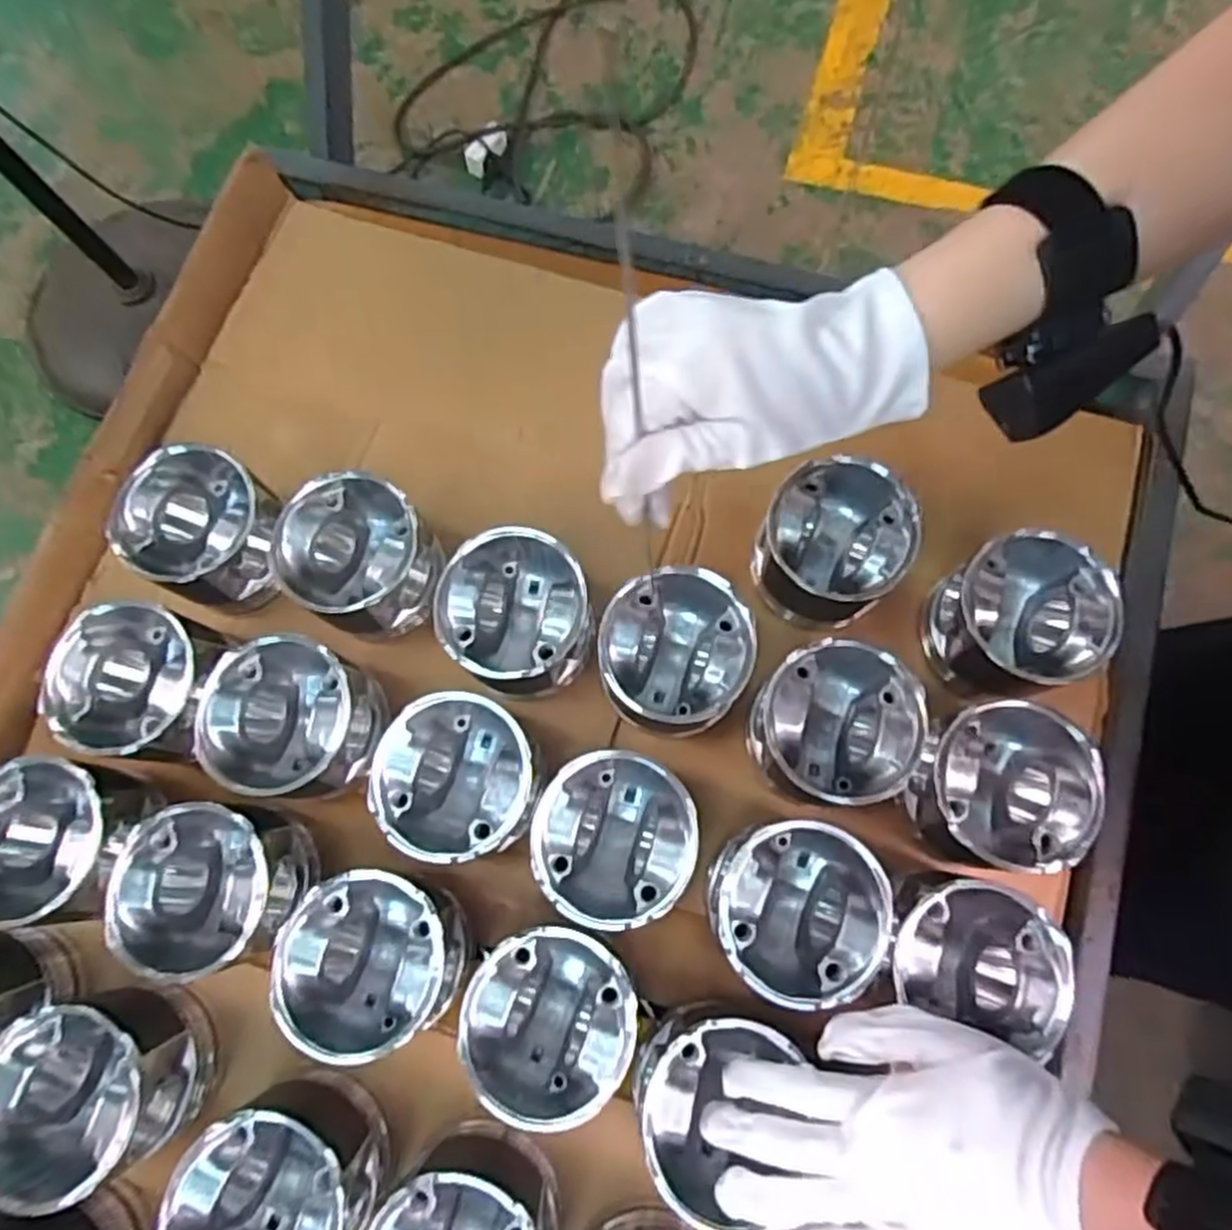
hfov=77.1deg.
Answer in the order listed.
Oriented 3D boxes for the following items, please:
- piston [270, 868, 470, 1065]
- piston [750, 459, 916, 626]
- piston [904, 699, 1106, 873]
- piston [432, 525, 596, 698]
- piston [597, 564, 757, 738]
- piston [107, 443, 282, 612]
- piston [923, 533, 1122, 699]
[{"bbox_3d":[-0.138,0.194,0.448,0.090,0.080,0.090,0,79,0],"label":"piston"},{"bbox_3d":[0.144,-0.046,0.514,0.093,0.079,0.104,34,79,11],"label":"piston"},{"bbox_3d":[0.224,0.102,0.467,0.092,0.073,0.093,-1,75,3],"label":"piston"},{"bbox_3d":[-0.062,0.001,0.503,0.097,0.076,0.093,-1,75,3],"label":"piston"},{"bbox_3d":[0.036,0.026,0.500,0.089,0.087,0.096,-1,75,3],"label":"piston"},{"bbox_3d":[-0.274,-0.058,0.528,0.089,0.077,0.093,-1,75,3],"label":"piston"},{"bbox_3d":[0.252,0.001,0.495,0.085,0.091,0.092,-1,75,3],"label":"piston"}]

